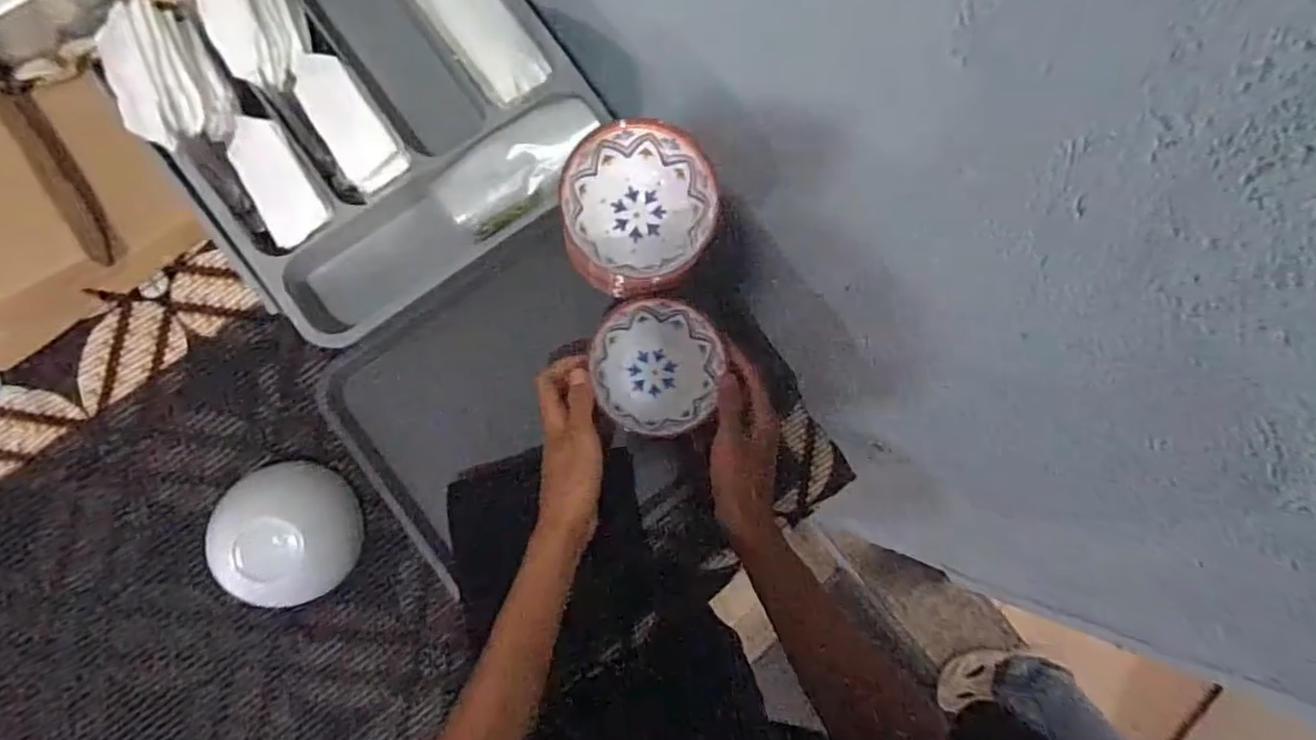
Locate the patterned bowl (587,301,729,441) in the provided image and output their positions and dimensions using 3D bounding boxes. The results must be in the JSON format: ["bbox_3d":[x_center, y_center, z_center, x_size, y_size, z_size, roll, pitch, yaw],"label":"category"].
[{"bbox_3d":[-0.003,-0.001,0.573,0.107,0.054,0.112,1,85,-8],"label":"patterned bowl"}]

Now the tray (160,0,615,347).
[{"bbox_3d":[-0.252,-0.234,0.588,0.326,0.087,0.322,-35,91,-9],"label":"tray"}]

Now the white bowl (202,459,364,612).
[{"bbox_3d":[-0.309,0.134,0.548,0.102,0.071,0.109,1,85,-8],"label":"white bowl"}]

